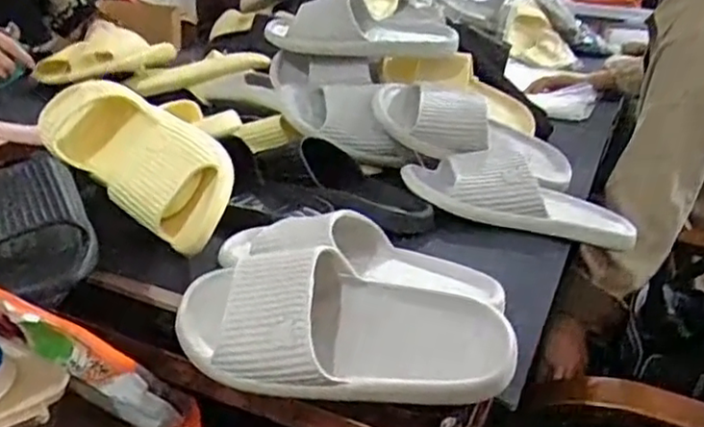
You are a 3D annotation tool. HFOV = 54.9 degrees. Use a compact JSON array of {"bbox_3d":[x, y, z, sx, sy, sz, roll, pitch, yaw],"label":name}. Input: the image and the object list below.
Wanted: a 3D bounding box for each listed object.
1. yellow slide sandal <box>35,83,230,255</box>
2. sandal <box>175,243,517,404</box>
[{"bbox_3d":[-0.220,-0.063,0.714,0.279,0.108,0.082,33,-6,24],"label":"yellow slide sandal"},{"bbox_3d":[-0.013,0.093,0.522,0.263,0.074,0.109,11,58,13],"label":"sandal"}]

